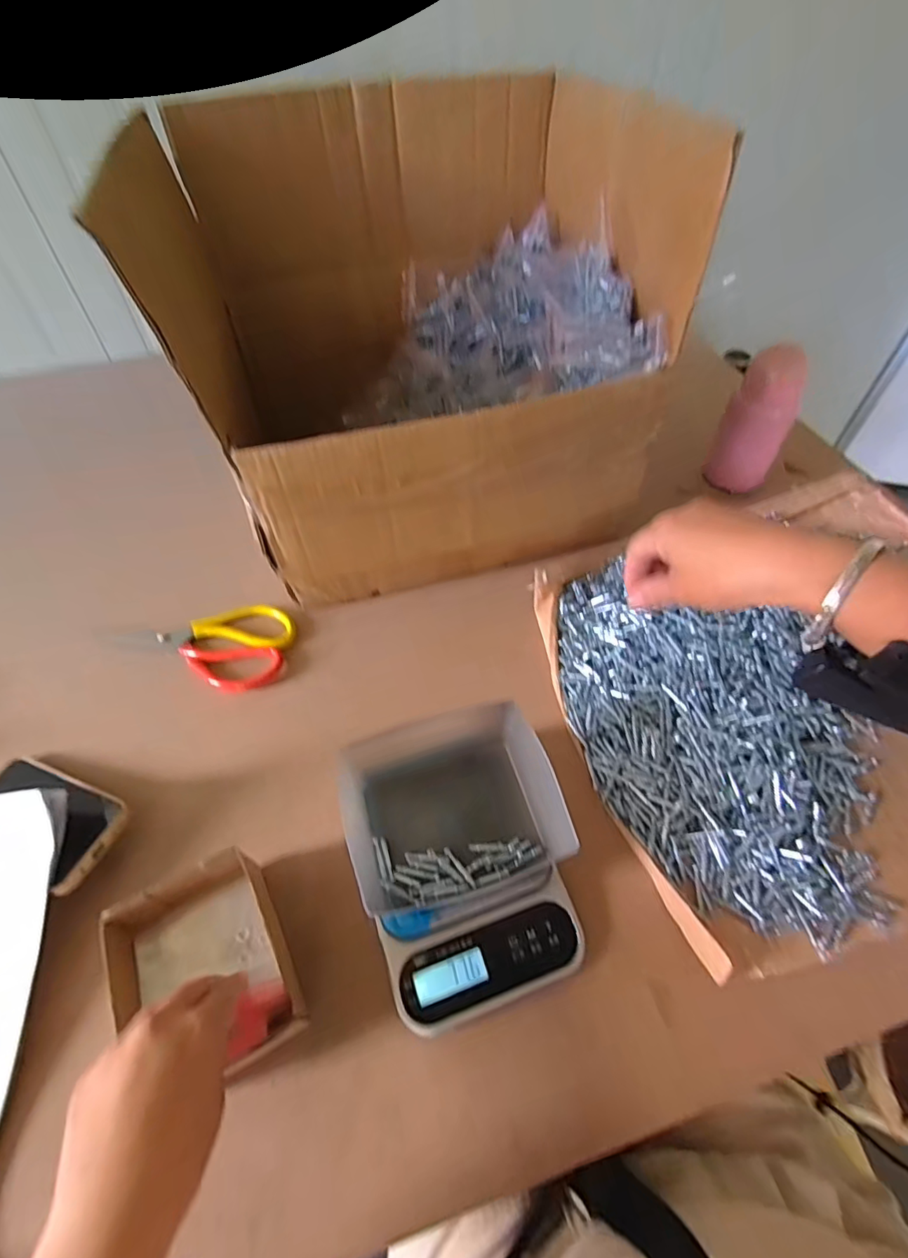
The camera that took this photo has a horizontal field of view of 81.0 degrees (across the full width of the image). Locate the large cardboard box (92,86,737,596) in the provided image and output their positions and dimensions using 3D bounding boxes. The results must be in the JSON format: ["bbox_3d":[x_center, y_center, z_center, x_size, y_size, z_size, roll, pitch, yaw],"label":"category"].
[{"bbox_3d":[-0.032,-0.316,0.593,0.444,0.355,0.381,-12,54,-8],"label":"large cardboard box"}]

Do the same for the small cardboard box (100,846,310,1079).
[{"bbox_3d":[-0.176,0.246,0.384,0.106,0.049,0.135,-26,58,-17],"label":"small cardboard box"}]

